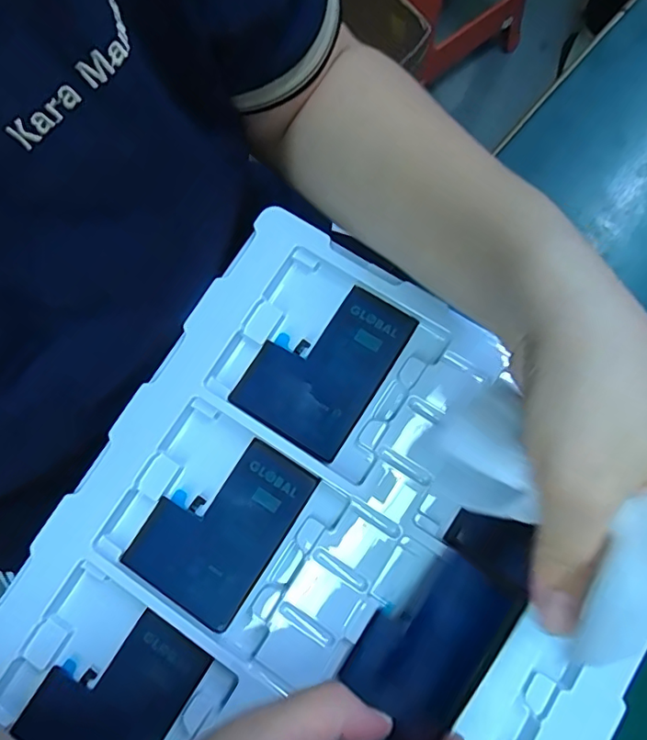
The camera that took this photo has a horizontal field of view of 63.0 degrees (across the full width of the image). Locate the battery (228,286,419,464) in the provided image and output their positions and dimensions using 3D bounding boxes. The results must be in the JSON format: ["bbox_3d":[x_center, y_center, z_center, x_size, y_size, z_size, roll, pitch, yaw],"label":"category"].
[{"bbox_3d":[0.000,-0.005,0.287,0.065,0.009,0.090,32,83,7],"label":"battery"}]

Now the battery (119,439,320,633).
[{"bbox_3d":[-0.054,0.079,0.276,0.065,0.004,0.090,32,82,11],"label":"battery"}]

